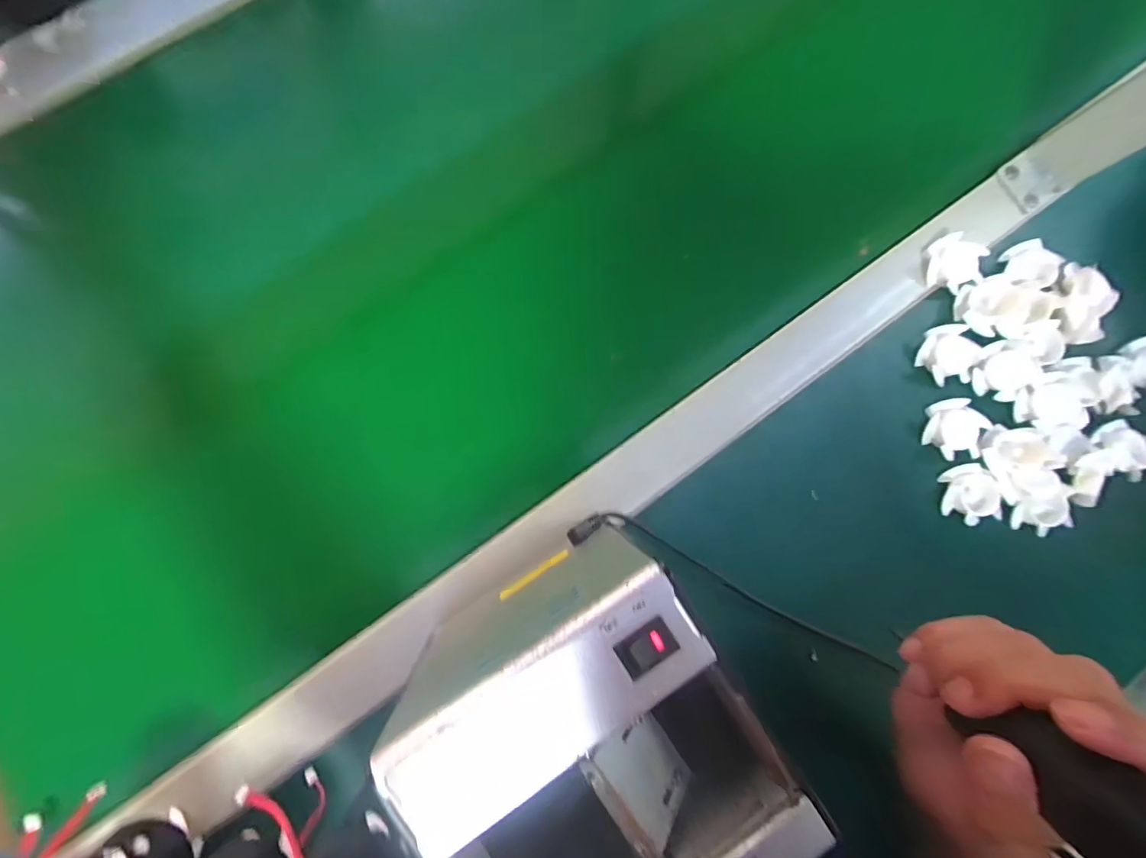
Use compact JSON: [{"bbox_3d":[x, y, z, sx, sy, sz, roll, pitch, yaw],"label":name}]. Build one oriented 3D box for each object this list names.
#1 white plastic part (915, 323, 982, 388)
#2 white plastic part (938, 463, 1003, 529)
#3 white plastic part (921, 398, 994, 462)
[{"bbox_3d":[0.260,-0.051,0.351,0.035,0.013,0.039,14,84,-3],"label":"white plastic part"},{"bbox_3d":[0.272,0.045,0.349,0.031,0.017,0.041,-19,86,-6],"label":"white plastic part"},{"bbox_3d":[0.261,0.000,0.347,0.036,0.014,0.039,0,85,-5],"label":"white plastic part"}]

